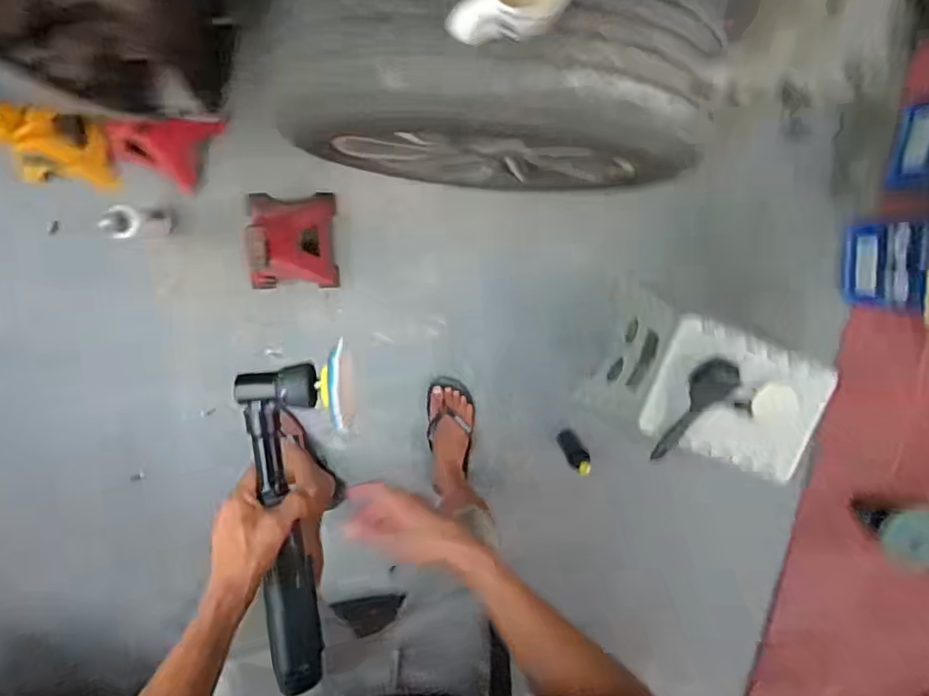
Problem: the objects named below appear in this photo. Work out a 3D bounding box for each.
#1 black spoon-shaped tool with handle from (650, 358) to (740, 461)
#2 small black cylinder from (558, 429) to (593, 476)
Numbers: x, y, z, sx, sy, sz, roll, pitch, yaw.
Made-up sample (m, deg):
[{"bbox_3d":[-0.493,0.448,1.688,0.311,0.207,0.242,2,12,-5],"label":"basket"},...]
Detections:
[{"bbox_3d":[0.388,0.111,0.992,0.063,0.024,0.219,22,115,-9],"label":"black spoon-shaped tool with handle"},{"bbox_3d":[0.233,0.218,1.212,0.038,0.114,0.040,-27,138,-3],"label":"small black cylinder"}]

